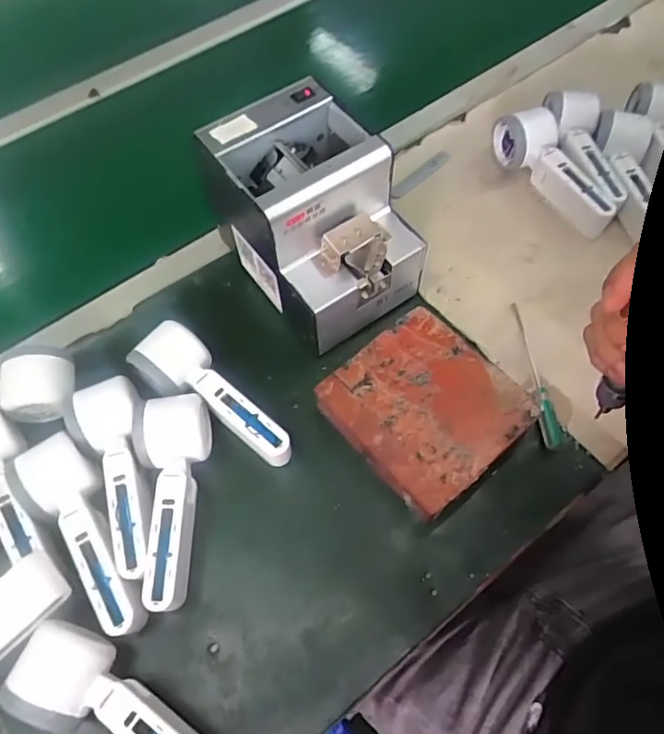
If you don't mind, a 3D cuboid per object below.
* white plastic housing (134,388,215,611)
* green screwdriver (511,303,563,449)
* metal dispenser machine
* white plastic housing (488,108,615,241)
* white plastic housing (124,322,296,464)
[{"bbox_3d":[-0.136,0.105,0.437,0.058,0.061,0.163,0,62,3],"label":"white plastic housing"},{"bbox_3d":[0.188,0.001,0.500,0.018,0.014,0.153,-5,61,0],"label":"green screwdriver"},{"bbox_3d":[-0.013,-0.131,0.501,0.128,0.156,0.165,-31,64,-13],"label":"metal dispenser machine"},{"bbox_3d":[0.239,-0.210,0.590,0.054,0.057,0.164,-19,62,-8],"label":"white plastic housing"},{"bbox_3d":[-0.101,0.027,0.472,0.158,0.048,0.057,34,68,19],"label":"white plastic housing"}]

